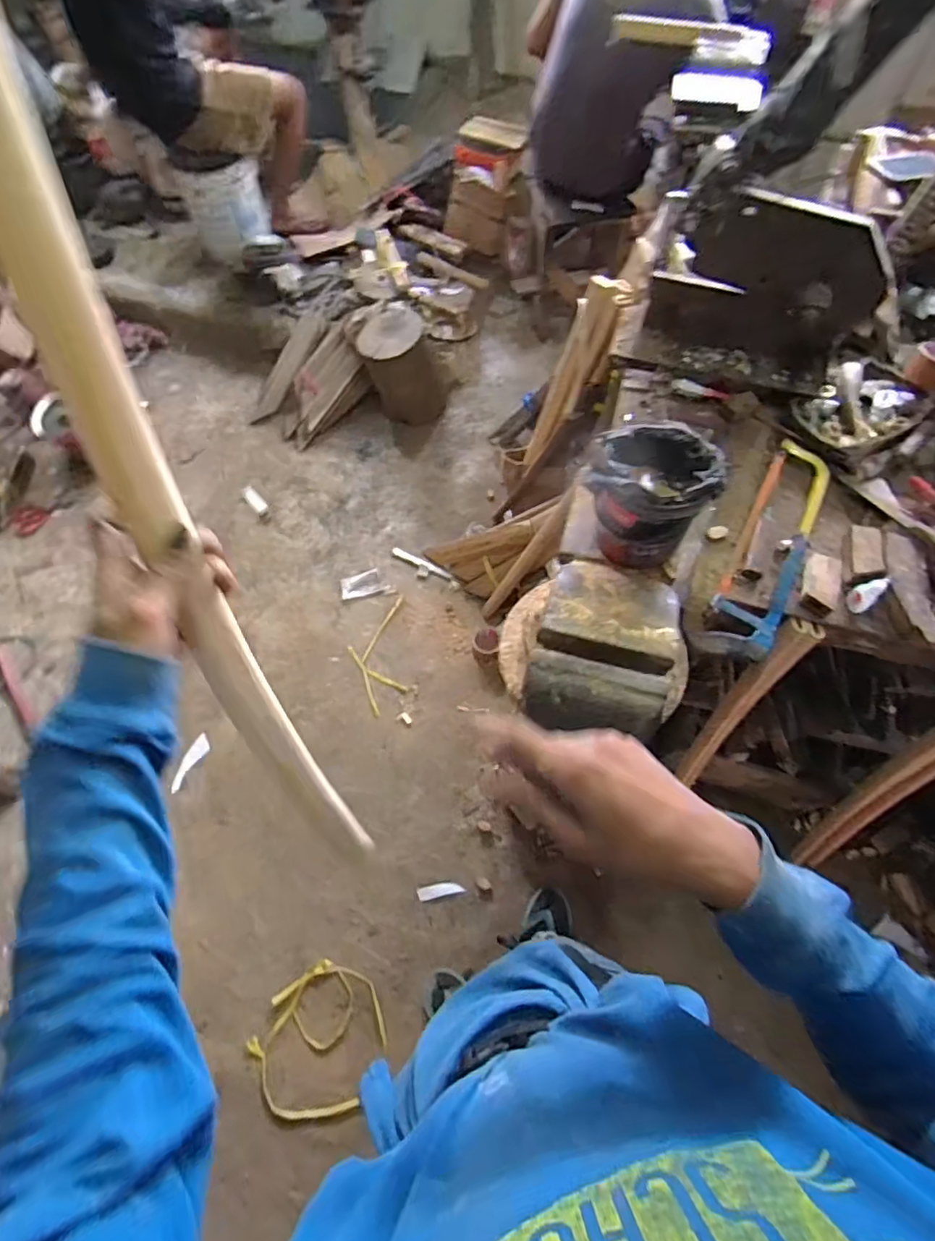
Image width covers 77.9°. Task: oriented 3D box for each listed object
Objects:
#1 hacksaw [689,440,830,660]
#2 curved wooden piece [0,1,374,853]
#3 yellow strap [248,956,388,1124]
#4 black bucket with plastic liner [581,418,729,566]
[{"bbox_3d":[0.488,-0.111,0.928,0.114,0.047,0.429,28,68,13],"label":"hacksaw"},{"bbox_3d":[-0.174,-0.028,0.392,0.016,0.664,0.059,14,43,28],"label":"curved wooden piece"},{"bbox_3d":[-0.318,0.929,1.271,0.303,0.038,0.278,-33,68,-14],"label":"yellow strap"},{"bbox_3d":[0.211,-0.146,0.684,0.114,0.127,0.128,-42,71,-17],"label":"black bucket with plastic liner"}]

